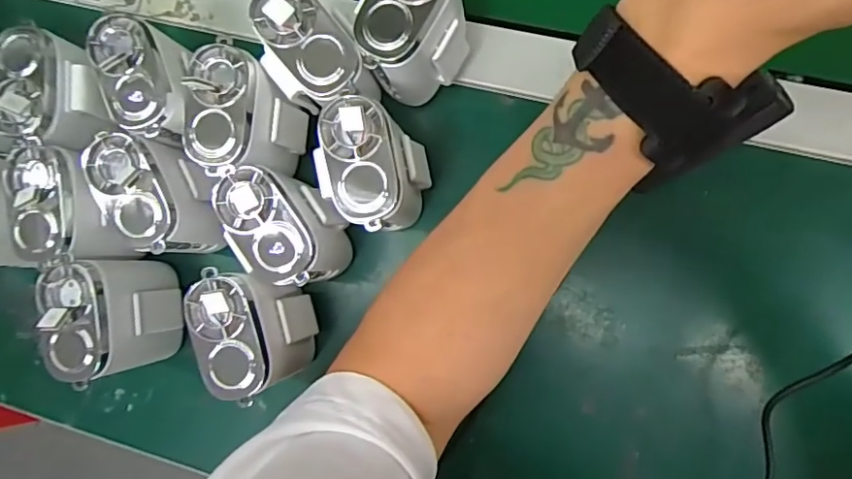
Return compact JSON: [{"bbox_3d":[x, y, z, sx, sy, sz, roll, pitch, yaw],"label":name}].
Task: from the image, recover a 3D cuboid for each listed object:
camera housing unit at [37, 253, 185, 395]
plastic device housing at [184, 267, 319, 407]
[{"bbox_3d":[-0.189,0.046,0.341,0.043,0.082,0.068,-3,87,9],"label":"camera housing unit"},{"bbox_3d":[-0.097,0.052,0.325,0.045,0.069,0.068,-24,84,7],"label":"plastic device housing"}]

